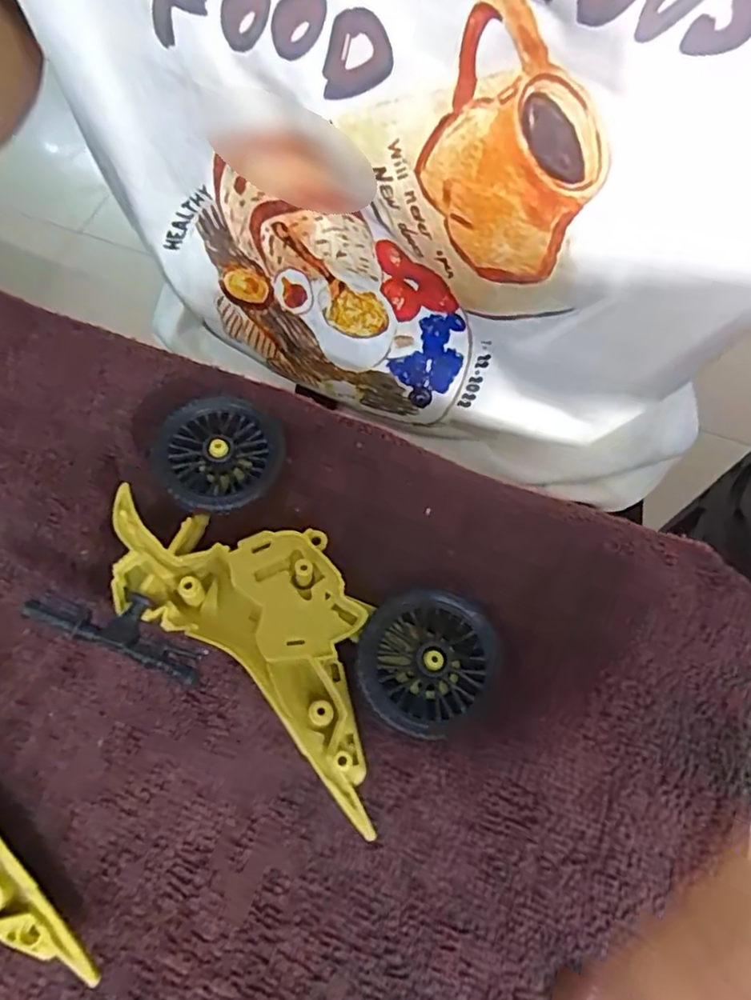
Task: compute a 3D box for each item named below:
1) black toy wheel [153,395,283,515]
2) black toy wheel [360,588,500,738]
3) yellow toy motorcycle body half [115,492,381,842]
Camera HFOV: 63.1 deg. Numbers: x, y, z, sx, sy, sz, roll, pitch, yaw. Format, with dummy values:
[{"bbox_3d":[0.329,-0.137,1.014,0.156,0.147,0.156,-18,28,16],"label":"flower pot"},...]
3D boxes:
[{"bbox_3d":[-0.046,-0.013,0.183,0.034,0.013,0.036,0,65,0],"label":"black toy wheel"},{"bbox_3d":[0.013,0.042,0.162,0.034,0.011,0.037,0,65,0],"label":"black toy wheel"},{"bbox_3d":[-0.030,0.030,0.166,0.098,0.015,0.045,35,69,15],"label":"yellow toy motorcycle body half"}]

